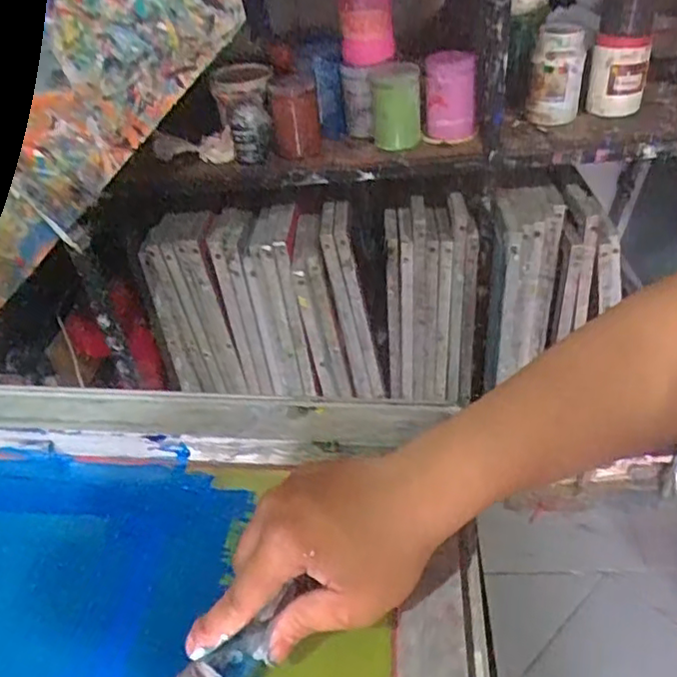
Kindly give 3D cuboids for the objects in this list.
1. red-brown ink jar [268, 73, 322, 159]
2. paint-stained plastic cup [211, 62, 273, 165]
[{"bbox_3d":[-0.081,-0.421,1.180,0.087,0.124,0.093,-5,39,1],"label":"red-brown ink jar"},{"bbox_3d":[-0.173,-0.432,1.197,0.108,0.156,0.122,-7,39,-1],"label":"paint-stained plastic cup"}]

